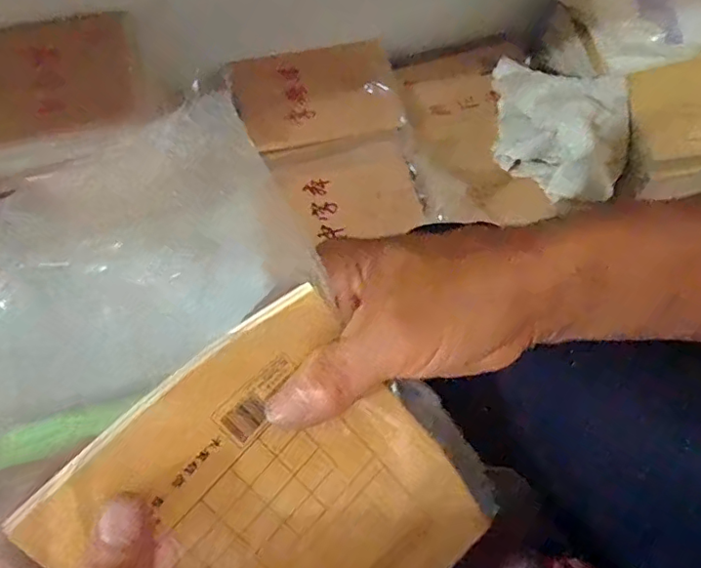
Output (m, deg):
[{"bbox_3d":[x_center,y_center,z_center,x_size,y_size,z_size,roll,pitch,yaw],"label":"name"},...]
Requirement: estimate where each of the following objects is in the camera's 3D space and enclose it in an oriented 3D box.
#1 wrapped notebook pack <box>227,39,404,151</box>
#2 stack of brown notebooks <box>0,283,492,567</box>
[{"bbox_3d":[-0.040,-0.226,0.661,0.196,0.044,0.122,-16,69,-7],"label":"wrapped notebook pack"},{"bbox_3d":[-0.019,0.101,0.228,0.126,0.017,0.173,-42,117,-13],"label":"stack of brown notebooks"}]

